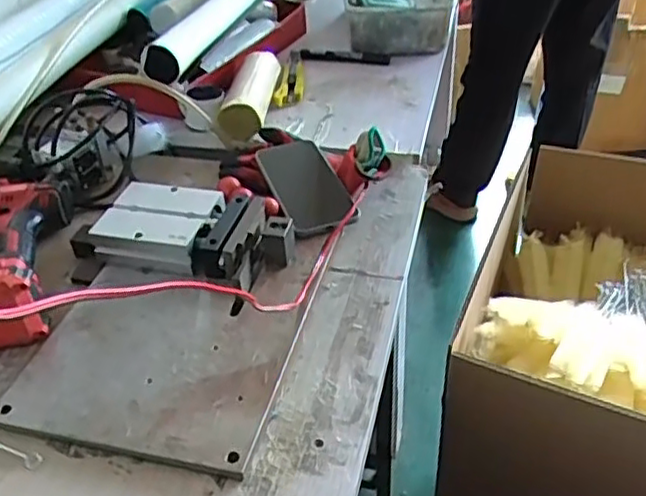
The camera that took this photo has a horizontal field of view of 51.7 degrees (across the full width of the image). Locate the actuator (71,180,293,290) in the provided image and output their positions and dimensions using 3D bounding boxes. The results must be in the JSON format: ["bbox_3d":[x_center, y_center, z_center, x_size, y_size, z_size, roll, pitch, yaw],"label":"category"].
[{"bbox_3d":[-0.141,-0.015,0.695,0.222,0.045,0.116,10,40,16],"label":"actuator"}]

